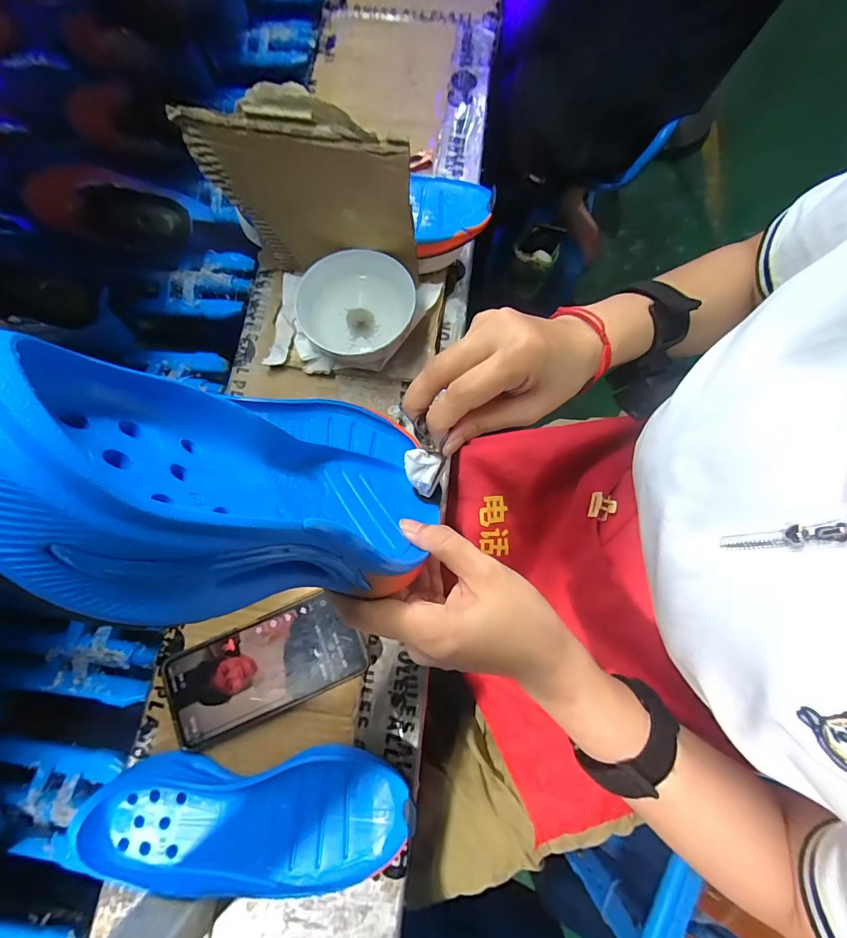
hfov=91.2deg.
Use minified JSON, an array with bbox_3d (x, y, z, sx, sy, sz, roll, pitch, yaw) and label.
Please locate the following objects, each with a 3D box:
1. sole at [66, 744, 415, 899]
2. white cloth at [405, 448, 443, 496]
[{"bbox_3d":[-0.129,0.271,0.322,0.238,0.043,0.092,-2,75,-1],"label":"sole"},{"bbox_3d":[-0.003,0.003,0.272,0.025,0.007,0.031,10,108,-23],"label":"white cloth"}]

